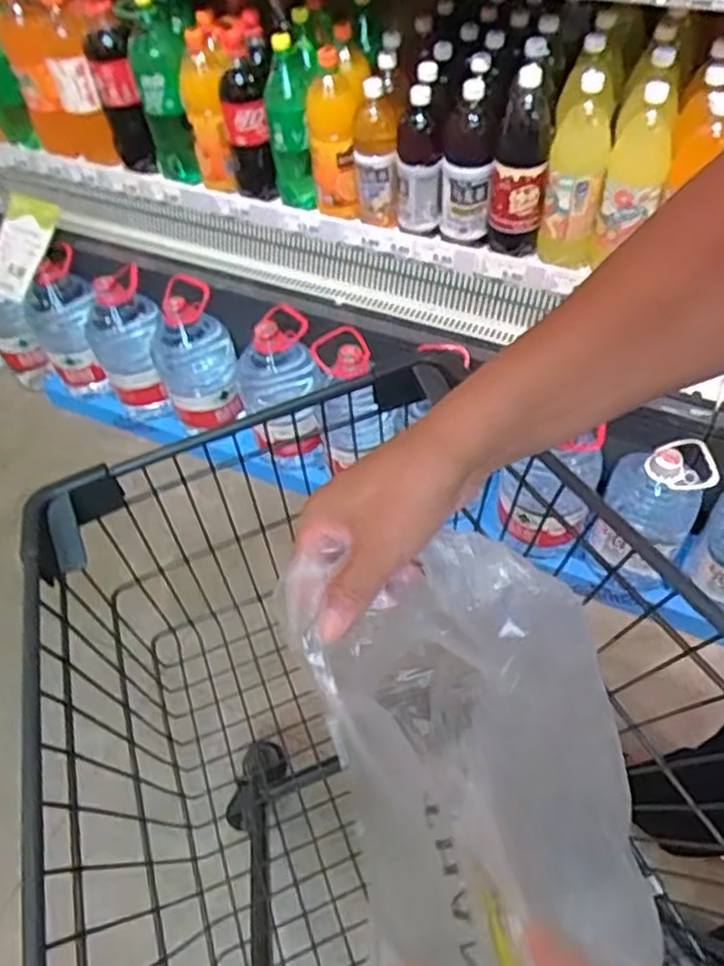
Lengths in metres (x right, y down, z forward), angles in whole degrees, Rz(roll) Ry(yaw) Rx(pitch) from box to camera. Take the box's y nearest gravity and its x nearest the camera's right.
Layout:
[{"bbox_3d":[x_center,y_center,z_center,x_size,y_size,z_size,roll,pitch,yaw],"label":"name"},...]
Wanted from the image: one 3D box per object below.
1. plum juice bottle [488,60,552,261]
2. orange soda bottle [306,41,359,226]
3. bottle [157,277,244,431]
[{"bbox_3d":[0.248,-0.496,1.147,0.084,0.262,0.070,4,53,6],"label":"plum juice bottle"},{"bbox_3d":[-0.049,-0.591,1.282,0.087,0.280,0.084,-7,52,-2],"label":"orange soda bottle"},{"bbox_3d":[-0.334,-0.255,1.429,0.157,0.264,0.170,-12,53,-6],"label":"bottle"}]

